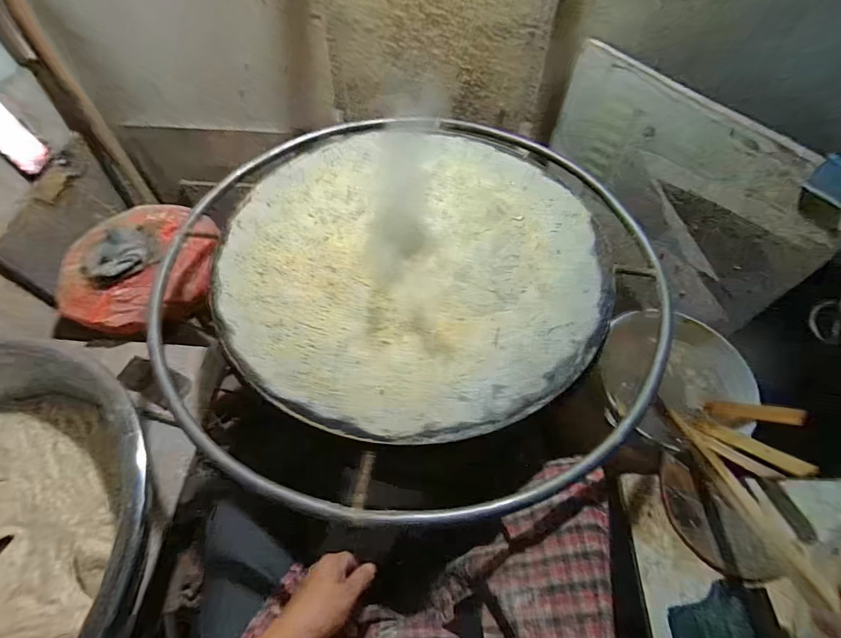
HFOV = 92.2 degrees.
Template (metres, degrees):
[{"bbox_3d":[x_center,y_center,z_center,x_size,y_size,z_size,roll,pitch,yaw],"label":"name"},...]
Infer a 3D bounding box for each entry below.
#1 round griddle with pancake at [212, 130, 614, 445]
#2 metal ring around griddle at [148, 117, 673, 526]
[{"bbox_3d":[-0.009,-0.115,0.660,0.596,0.028,0.600,1,57,-1],"label":"round griddle with pancake"},{"bbox_3d":[-0.022,-0.110,0.697,0.816,0.042,0.828,1,57,-2],"label":"metal ring around griddle"}]

